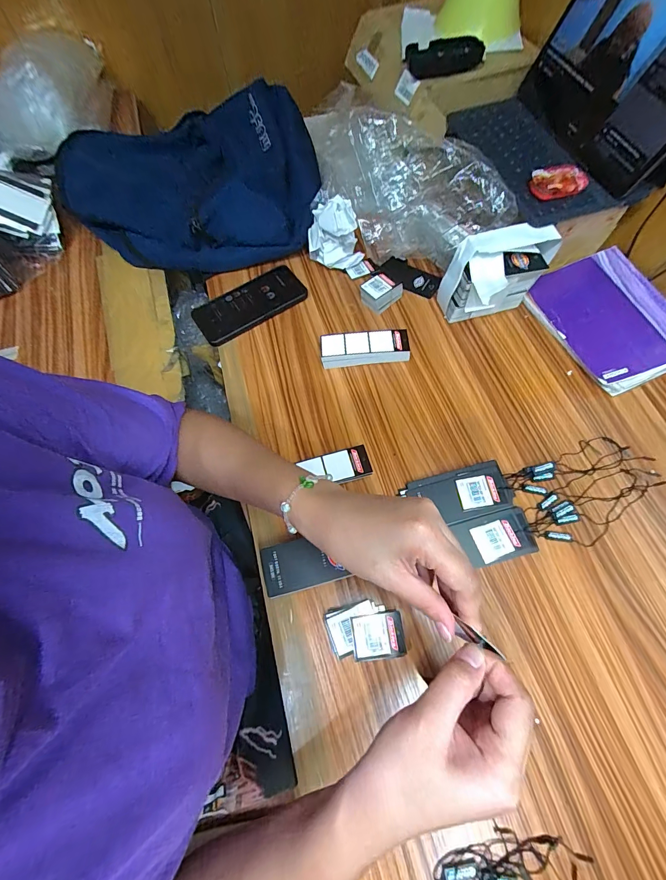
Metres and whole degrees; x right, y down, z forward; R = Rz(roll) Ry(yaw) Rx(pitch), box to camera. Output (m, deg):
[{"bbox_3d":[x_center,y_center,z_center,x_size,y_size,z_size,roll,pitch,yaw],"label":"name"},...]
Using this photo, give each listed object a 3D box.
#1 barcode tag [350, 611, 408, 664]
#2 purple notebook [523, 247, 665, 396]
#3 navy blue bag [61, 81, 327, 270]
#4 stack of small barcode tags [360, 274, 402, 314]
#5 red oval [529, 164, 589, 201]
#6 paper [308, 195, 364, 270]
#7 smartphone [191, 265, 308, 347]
[{"bbox_3d":[0.045,0.194,0.349,0.051,0.006,0.039,-6,66,-4],"label":"barcode tag"},{"bbox_3d":[0.387,-0.171,0.491,0.157,0.029,0.201,-22,67,-7],"label":"purple notebook"},{"bbox_3d":[-0.249,-0.441,0.596,0.435,0.106,0.315,3,66,4],"label":"navy blue bag"},{"bbox_3d":[0.071,-0.221,0.526,0.054,0.036,0.042,-41,71,-14],"label":"stack of small barcode tags"},{"bbox_3d":[0.291,-0.334,0.455,0.066,0.019,0.044,-14,66,-4],"label":"red oval"},{"bbox_3d":[-0.003,-0.312,0.535,0.087,0.099,0.047,28,70,14],"label":"paper"},{"bbox_3d":[-0.126,-0.207,0.538,0.168,0.015,0.079,-32,68,-11],"label":"smartphone"}]

